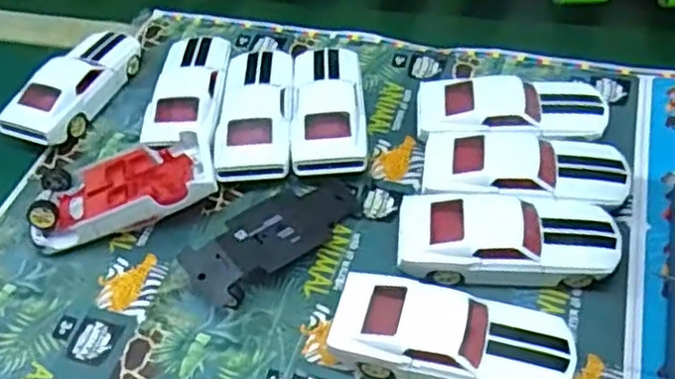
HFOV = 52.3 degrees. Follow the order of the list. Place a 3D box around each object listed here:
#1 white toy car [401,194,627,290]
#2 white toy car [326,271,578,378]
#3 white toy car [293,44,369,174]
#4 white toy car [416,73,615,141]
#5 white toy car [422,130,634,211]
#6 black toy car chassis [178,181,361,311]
[{"bbox_3d":[0.103,0.032,0.420,0.128,0.036,0.055,1,51,7],"label":"white toy car"},{"bbox_3d":[0.062,0.083,0.380,0.126,0.035,0.052,8,53,13],"label":"white toy car"},{"bbox_3d":[-0.006,-0.059,0.510,0.051,0.031,0.125,-4,51,3],"label":"white toy car"},{"bbox_3d":[0.123,-0.053,0.488,0.130,0.037,0.062,1,51,7],"label":"white toy car"},{"bbox_3d":[0.122,-0.009,0.453,0.128,0.037,0.055,1,51,7],"label":"white toy car"},{"bbox_3d":[-0.040,0.027,0.444,0.121,0.025,0.046,-37,57,-22],"label":"black toy car chassis"}]

